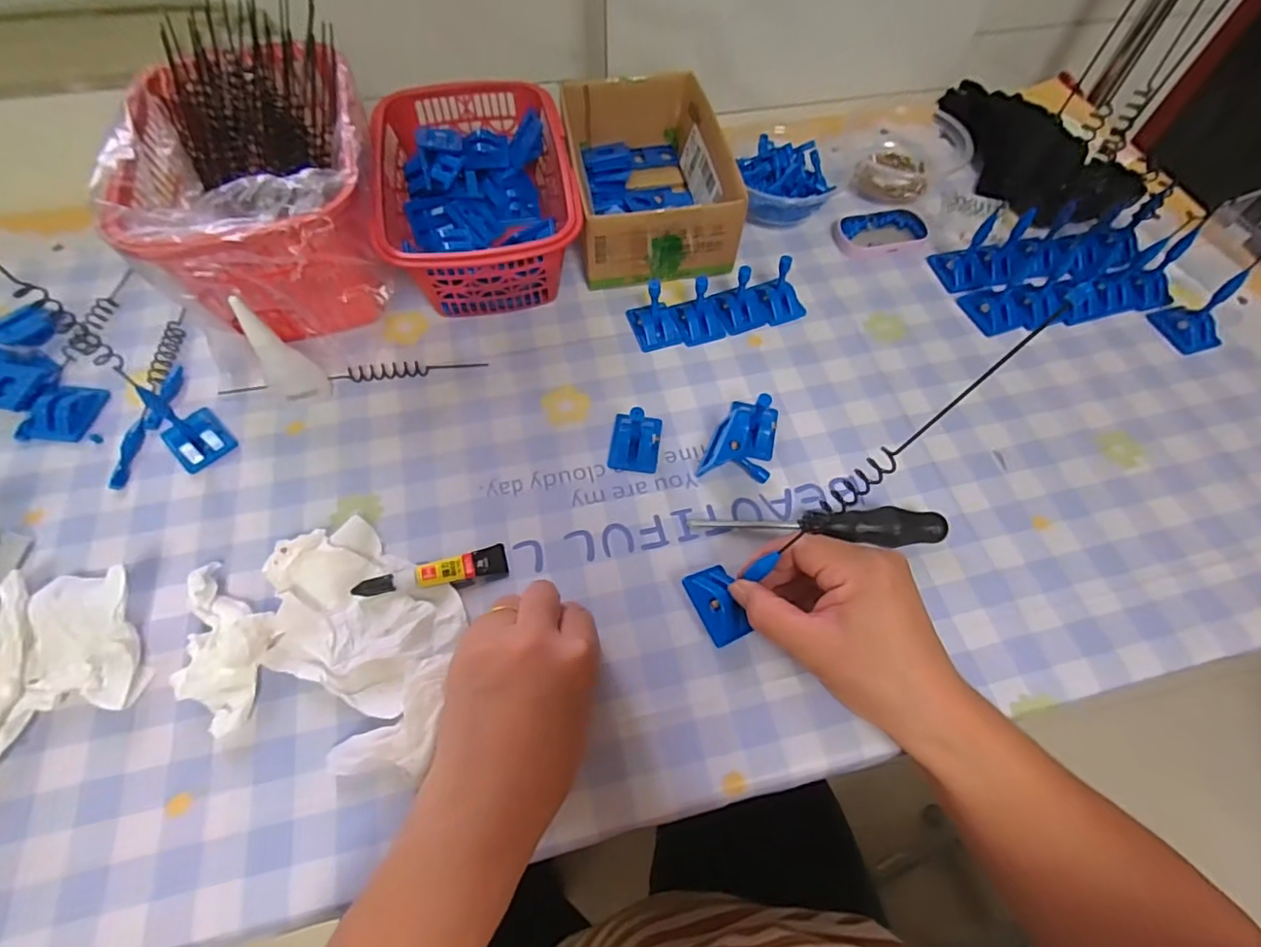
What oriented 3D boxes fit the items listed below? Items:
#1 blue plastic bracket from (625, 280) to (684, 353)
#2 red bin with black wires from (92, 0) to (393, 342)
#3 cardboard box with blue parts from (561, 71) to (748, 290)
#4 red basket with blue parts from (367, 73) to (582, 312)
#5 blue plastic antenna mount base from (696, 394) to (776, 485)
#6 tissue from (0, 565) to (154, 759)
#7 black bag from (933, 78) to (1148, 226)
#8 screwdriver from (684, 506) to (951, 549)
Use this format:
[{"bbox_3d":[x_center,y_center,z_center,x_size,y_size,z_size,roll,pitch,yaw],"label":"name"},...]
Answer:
[{"bbox_3d":[0.019,-0.128,0.442,0.034,0.040,0.042,-16,64,-10],"label":"blue plastic bracket"},{"bbox_3d":[-0.269,-0.215,0.434,0.149,0.122,0.240,-13,63,-8],"label":"red bin with black wires"},{"bbox_3d":[0.012,-0.255,0.492,0.124,0.070,0.182,-9,62,-6],"label":"cardboard box with blue parts"},{"bbox_3d":[-0.124,-0.228,0.468,0.139,0.078,0.204,-10,63,-7],"label":"red basket with blue parts"},{"bbox_3d":[0.080,-0.026,0.395,0.047,0.035,0.070,20,70,1],"label":"blue plastic antenna mount base"},{"bbox_3d":[-0.318,0.107,0.306,0.093,0.034,0.107,4,62,1],"label":"tissue"},{"bbox_3d":[0.387,-0.319,0.555,0.114,0.029,0.242,-7,62,-5],"label":"black bag"},{"bbox_3d":[0.120,0.031,0.364,0.154,0.027,0.022,7,62,2],"label":"screwdriver"}]

